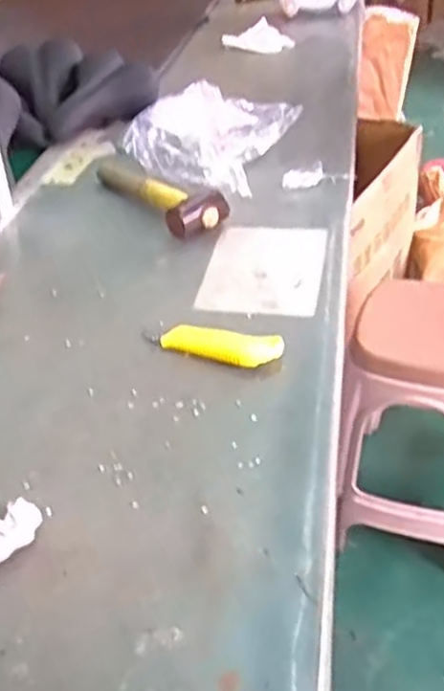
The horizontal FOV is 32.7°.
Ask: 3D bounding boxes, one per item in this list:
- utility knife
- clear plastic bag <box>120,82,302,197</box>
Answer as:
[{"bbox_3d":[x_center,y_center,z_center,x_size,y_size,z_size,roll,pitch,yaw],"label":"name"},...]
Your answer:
[{"bbox_3d":[-0.002,0.003,0.823,0.136,0.024,0.035,6,37,14],"label":"utility knife"},{"bbox_3d":[-0.037,-0.348,1.259,0.252,0.089,0.249,10,38,19],"label":"clear plastic bag"}]

